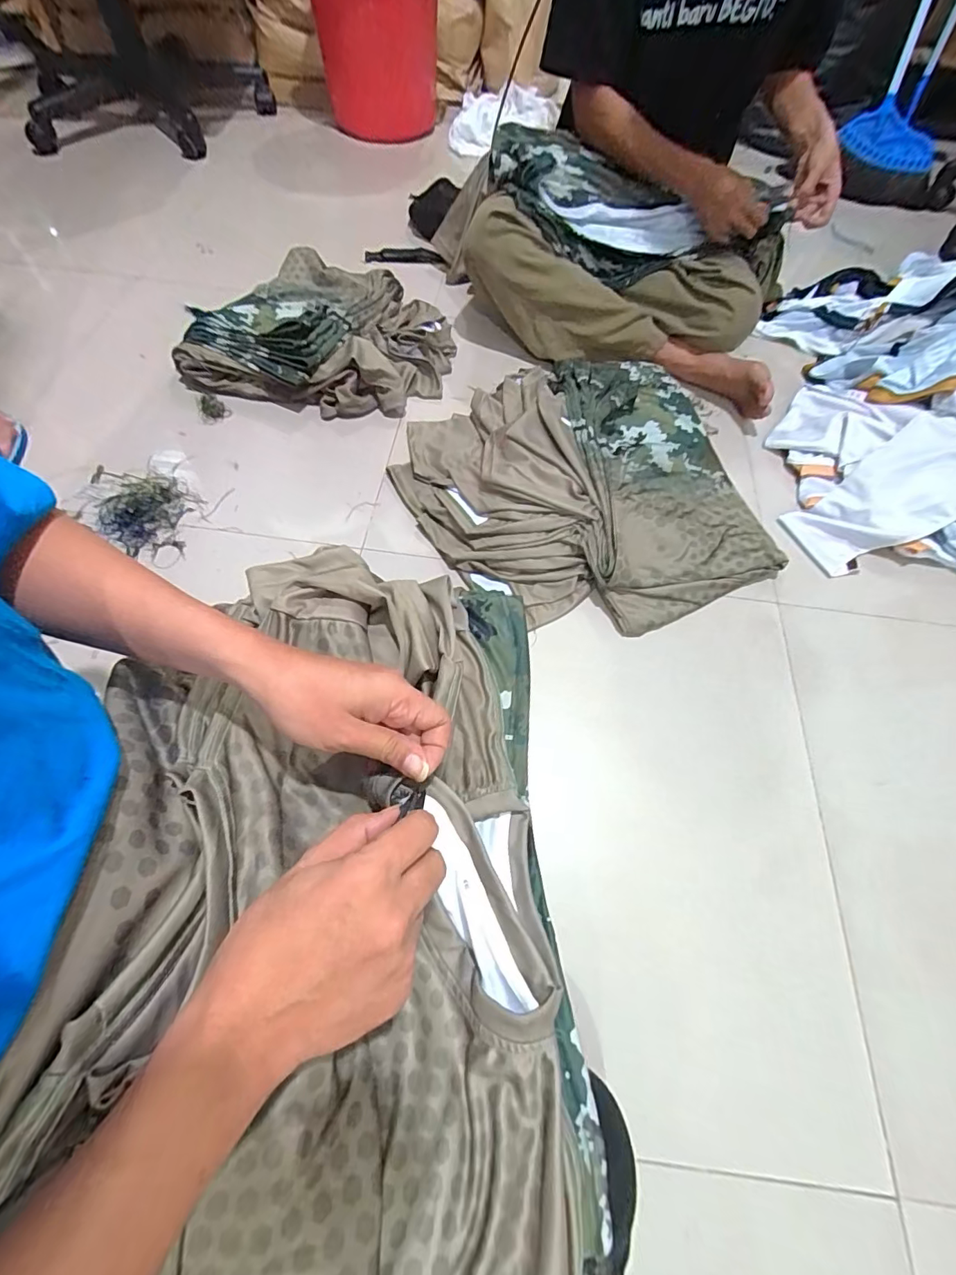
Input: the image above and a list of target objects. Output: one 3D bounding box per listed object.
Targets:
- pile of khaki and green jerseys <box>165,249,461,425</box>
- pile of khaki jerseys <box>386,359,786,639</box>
[{"bbox_3d":[-0.270,-0.542,0.880,0.441,0.071,0.330,9,62,2],"label":"pile of khaki and green jerseys"},{"bbox_3d":[0.157,-0.236,0.724,0.466,0.100,0.468,1,62,-2],"label":"pile of khaki jerseys"}]

